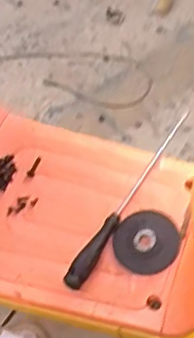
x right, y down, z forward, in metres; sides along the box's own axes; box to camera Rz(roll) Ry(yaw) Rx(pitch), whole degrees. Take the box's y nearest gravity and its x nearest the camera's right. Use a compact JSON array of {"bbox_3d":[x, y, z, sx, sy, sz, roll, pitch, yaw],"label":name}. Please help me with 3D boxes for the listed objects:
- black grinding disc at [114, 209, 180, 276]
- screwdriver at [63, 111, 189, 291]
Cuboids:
[{"bbox_3d":[0.063,0.093,0.770,0.081,0.007,0.079,-5,73,16],"label":"black grinding disc"},{"bbox_3d":[0.048,0.034,0.804,0.023,0.020,0.298,24,61,23],"label":"screwdriver"}]

